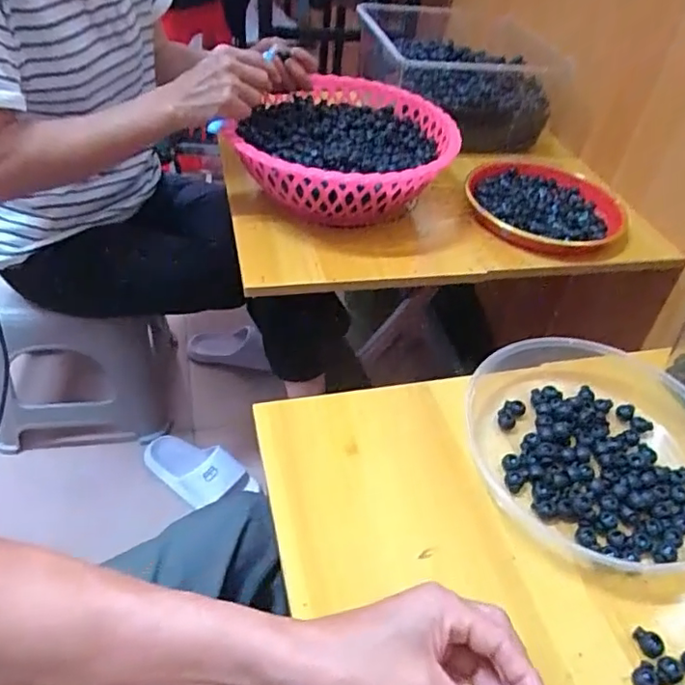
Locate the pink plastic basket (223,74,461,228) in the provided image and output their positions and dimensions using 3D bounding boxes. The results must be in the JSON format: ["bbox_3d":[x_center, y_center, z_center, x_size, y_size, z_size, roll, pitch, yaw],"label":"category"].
[{"bbox_3d":[0.010,-0.259,0.793,0.259,0.109,0.323,13,44,6],"label":"pink plastic basket"}]

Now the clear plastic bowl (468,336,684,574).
[{"bbox_3d":[0.233,0.076,0.510,0.220,0.042,0.242,4,44,-4],"label":"clear plastic bowl"}]

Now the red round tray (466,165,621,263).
[{"bbox_3d":[0.283,-0.199,0.818,0.211,0.027,0.232,4,44,-4],"label":"red round tray"}]

